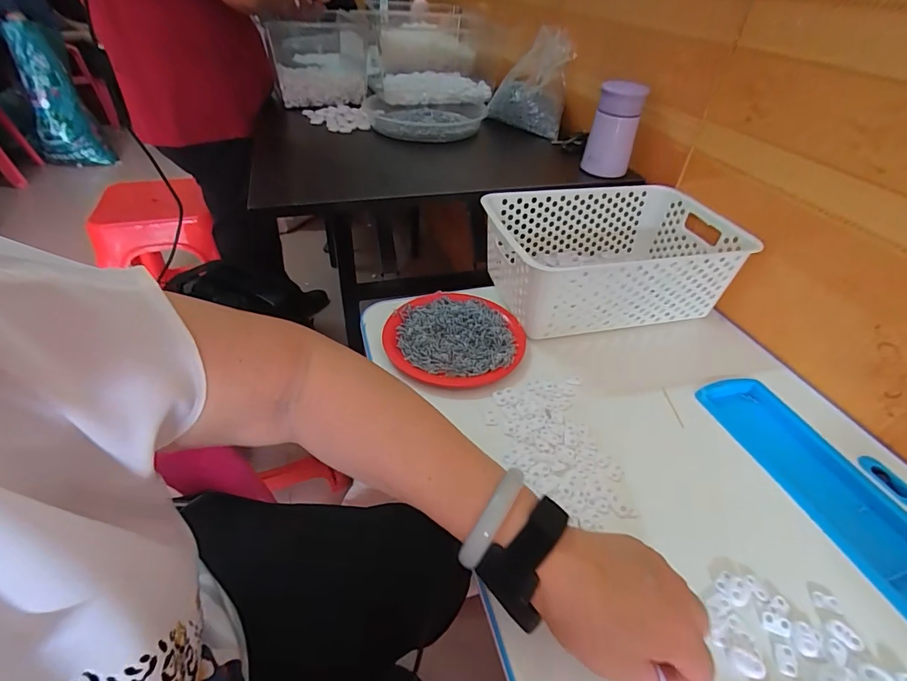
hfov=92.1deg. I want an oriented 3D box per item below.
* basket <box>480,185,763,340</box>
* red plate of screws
[{"bbox_3d":[0.203,-0.112,0.593,0.286,0.112,0.202,-8,42,-12],"label":"basket"},{"bbox_3d":[0.003,-0.008,0.529,0.159,0.022,0.157,2,41,-2],"label":"red plate of screws"}]

